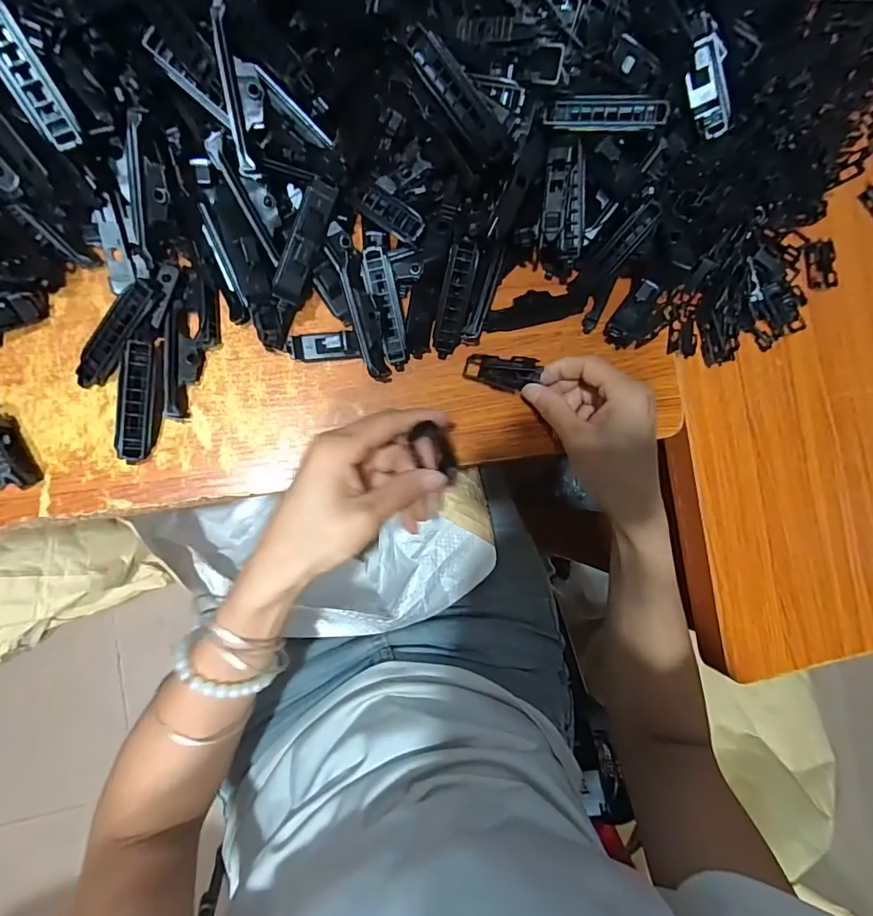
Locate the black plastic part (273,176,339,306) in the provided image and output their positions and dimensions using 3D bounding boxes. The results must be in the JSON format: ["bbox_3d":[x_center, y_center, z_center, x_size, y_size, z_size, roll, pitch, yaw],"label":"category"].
[{"bbox_3d":[-0.082,-0.134,0.284,0.018,0.016,0.075,22,98,-8],"label":"black plastic part"}]

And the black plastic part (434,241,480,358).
[{"bbox_3d":[0.013,-0.108,0.316,0.019,0.007,0.077,10,116,-9],"label":"black plastic part"}]

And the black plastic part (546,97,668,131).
[{"bbox_3d":[0.105,-0.214,0.286,0.072,0.010,0.015,7,88,10],"label":"black plastic part"}]

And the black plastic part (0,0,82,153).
[{"bbox_3d":[-0.207,-0.195,0.227,0.019,0.008,0.074,-27,119,-9],"label":"black plastic part"}]

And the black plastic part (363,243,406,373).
[{"bbox_3d":[-0.034,-0.100,0.315,0.017,0.011,0.080,-16,109,-9],"label":"black plastic part"}]

